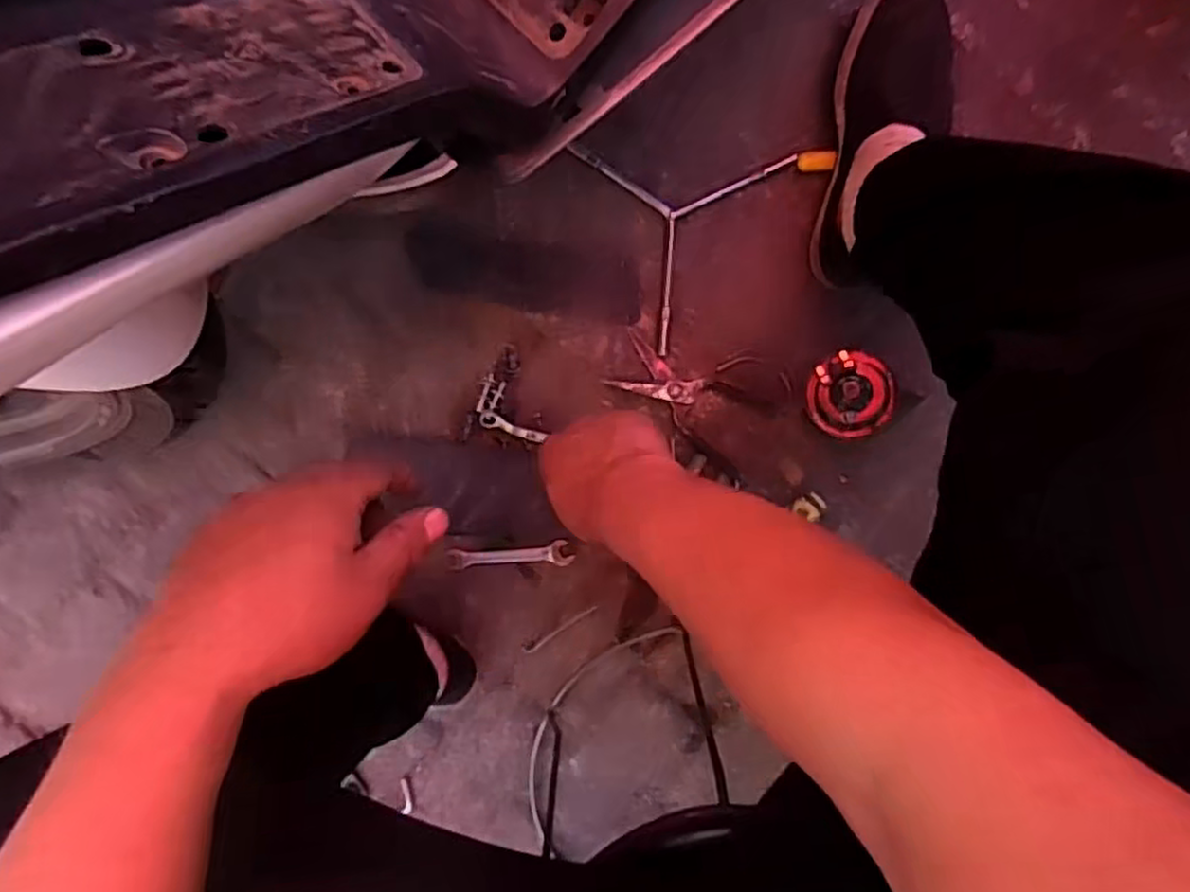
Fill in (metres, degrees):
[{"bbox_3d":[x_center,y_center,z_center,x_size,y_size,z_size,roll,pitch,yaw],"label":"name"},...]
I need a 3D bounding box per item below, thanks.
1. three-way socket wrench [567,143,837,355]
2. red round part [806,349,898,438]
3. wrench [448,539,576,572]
[{"bbox_3d":[0.125,-0.241,0.713,0.224,0.029,0.218,-25,97,3],"label":"three-way socket wrench"},{"bbox_3d":[0.253,-0.051,0.716,0.079,0.053,0.081,0,99,2],"label":"red round part"},{"bbox_3d":[-0.090,0.119,0.772,0.133,0.008,0.027,-6,97,1],"label":"wrench"}]

